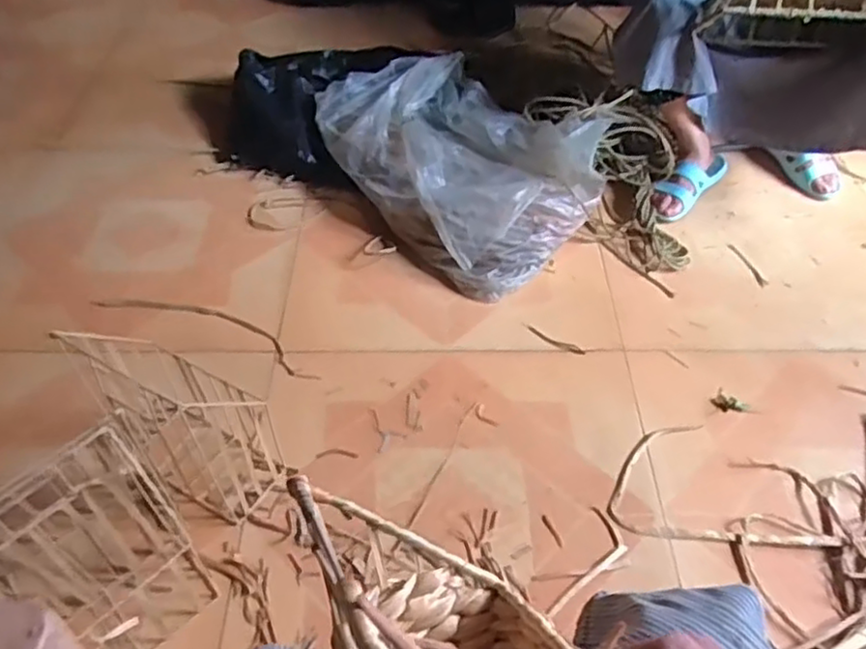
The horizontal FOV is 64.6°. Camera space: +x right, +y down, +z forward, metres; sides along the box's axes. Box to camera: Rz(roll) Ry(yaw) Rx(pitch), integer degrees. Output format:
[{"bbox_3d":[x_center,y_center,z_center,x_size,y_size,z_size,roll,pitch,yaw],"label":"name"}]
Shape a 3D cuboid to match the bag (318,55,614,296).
[{"bbox_3d":[0.024,-0.361,1.393,0.369,0.178,0.643,-31,56,-25],"label":"bag"}]

